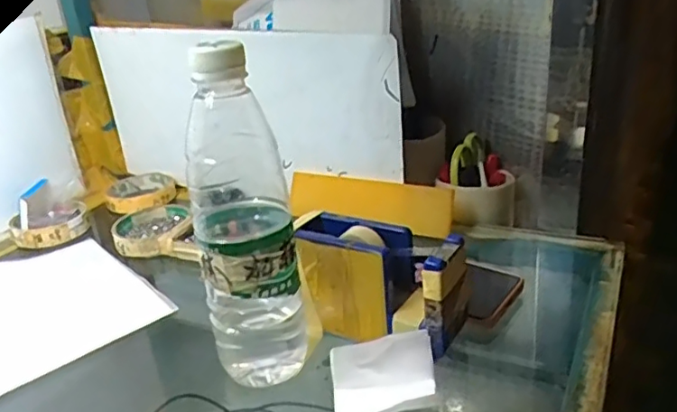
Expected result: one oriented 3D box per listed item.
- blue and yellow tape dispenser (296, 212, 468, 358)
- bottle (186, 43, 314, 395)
[{"bbox_3d":[0.013,0.049,0.436,0.085,0.074,0.043,9,29,31],"label":"blue and yellow tape dispenser"},{"bbox_3d":[-0.060,0.014,0.391,0.069,0.227,0.071,-9,24,-7],"label":"bottle"}]

